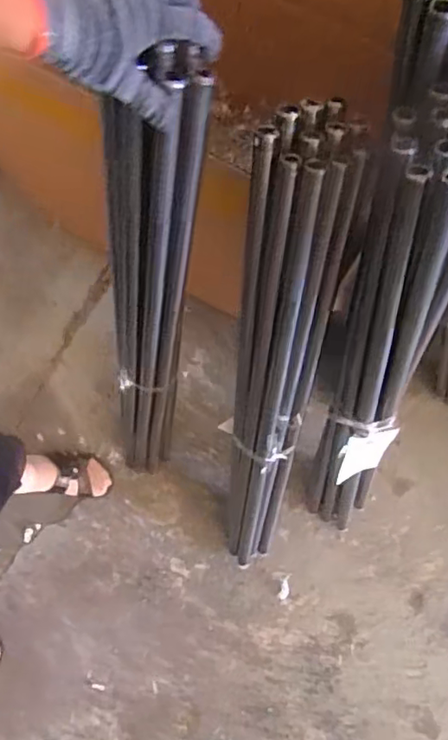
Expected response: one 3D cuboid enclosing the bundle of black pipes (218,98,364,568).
[{"bbox_3d":[0.063,0.039,0.787,0.103,0.775,0.093,6,42,2],"label":"bundle of black pipes"}]

